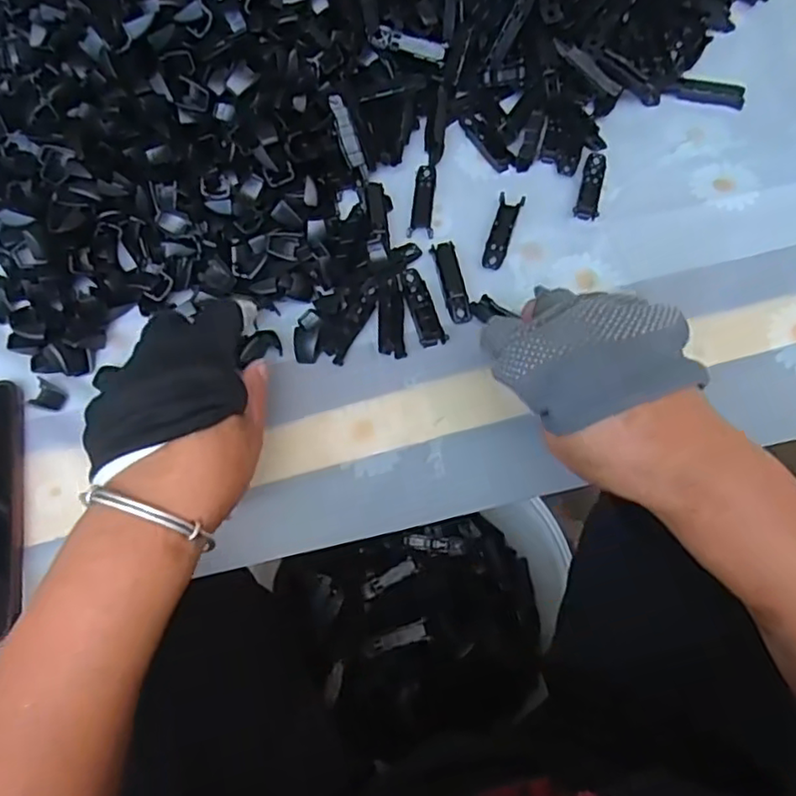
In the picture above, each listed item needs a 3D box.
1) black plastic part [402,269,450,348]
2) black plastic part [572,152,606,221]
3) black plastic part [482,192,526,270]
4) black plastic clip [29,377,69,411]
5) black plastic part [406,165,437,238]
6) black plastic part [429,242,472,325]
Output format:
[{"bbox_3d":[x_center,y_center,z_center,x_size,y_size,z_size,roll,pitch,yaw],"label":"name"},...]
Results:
[{"bbox_3d":[0.016,-0.064,0.424,0.017,0.006,0.063,-15,65,-5],"label":"black plastic part"},{"bbox_3d":[0.142,-0.157,0.464,0.016,0.007,0.059,13,66,9],"label":"black plastic part"},{"bbox_3d":[0.075,-0.119,0.450,0.017,0.006,0.063,15,66,9],"label":"black plastic part"},{"bbox_3d":[-0.224,-0.001,0.404,0.022,0.006,0.017,17,67,10],"label":"black plastic clip"},{"bbox_3d":[0.018,-0.149,0.465,0.017,0.008,0.069,4,65,4],"label":"black plastic part"},{"bbox_3d":[0.037,-0.080,0.431,0.016,0.008,0.065,-12,65,-3],"label":"black plastic part"}]

